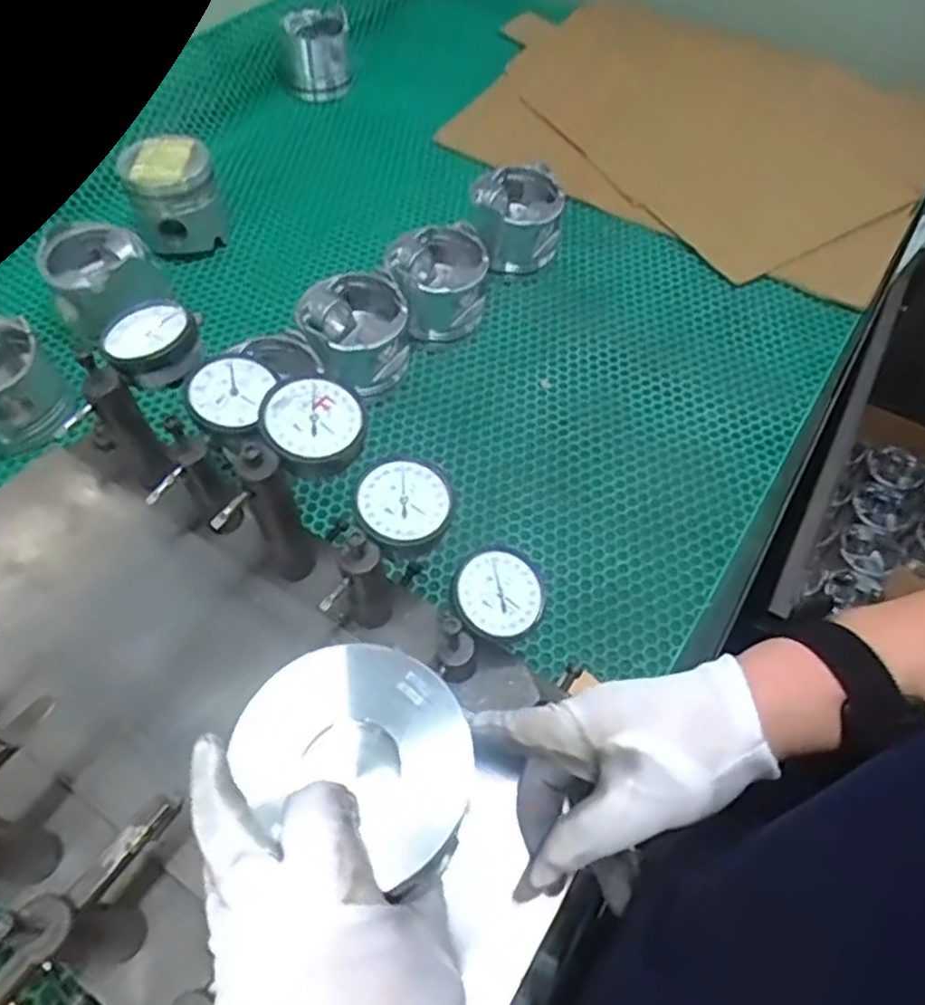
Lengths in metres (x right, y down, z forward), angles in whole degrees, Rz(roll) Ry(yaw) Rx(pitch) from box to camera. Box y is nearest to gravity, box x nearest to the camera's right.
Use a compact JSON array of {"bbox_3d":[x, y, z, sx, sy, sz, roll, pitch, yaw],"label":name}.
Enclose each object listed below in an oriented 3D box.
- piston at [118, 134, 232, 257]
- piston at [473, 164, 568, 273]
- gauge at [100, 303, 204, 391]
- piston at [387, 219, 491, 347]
[{"bbox_3d":[-0.313,-0.327,0.787,0.095,0.111,0.098,-16,58,-13],"label":"piston"},{"bbox_3d":[0.059,-0.315,0.816,0.101,0.094,0.107,3,56,-1],"label":"piston"},{"bbox_3d":[-0.184,-0.092,0.428,0.049,0.031,0.049,22,58,12],"label":"gauge"},{"bbox_3d":[-0.026,-0.220,0.737,0.096,0.095,0.090,1,56,-2],"label":"piston"}]

